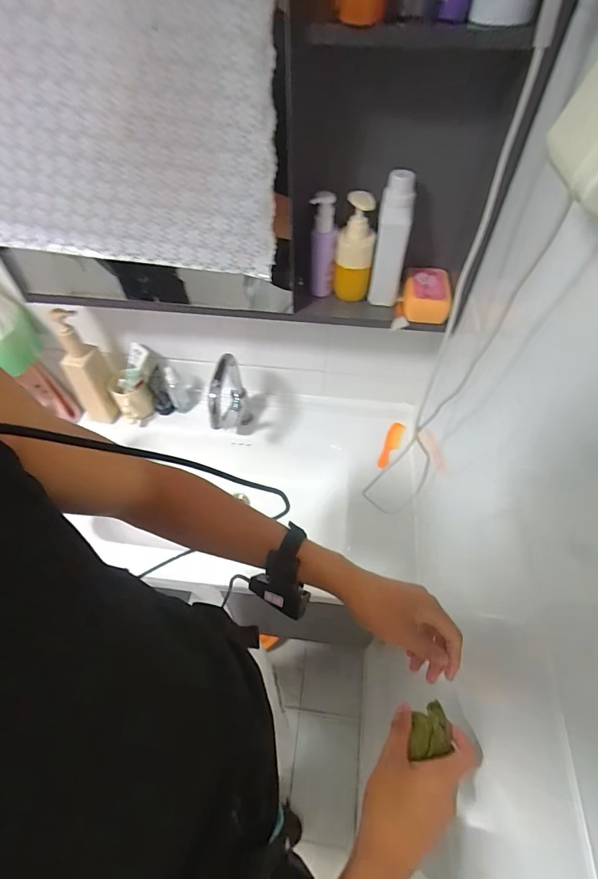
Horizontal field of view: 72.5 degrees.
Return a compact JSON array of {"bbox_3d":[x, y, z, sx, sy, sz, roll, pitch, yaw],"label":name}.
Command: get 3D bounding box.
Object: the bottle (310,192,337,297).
[{"bbox_3d":[0.039,-0.304,0.655,0.040,0.169,0.032,2,54,1],"label":"bottle"}]

